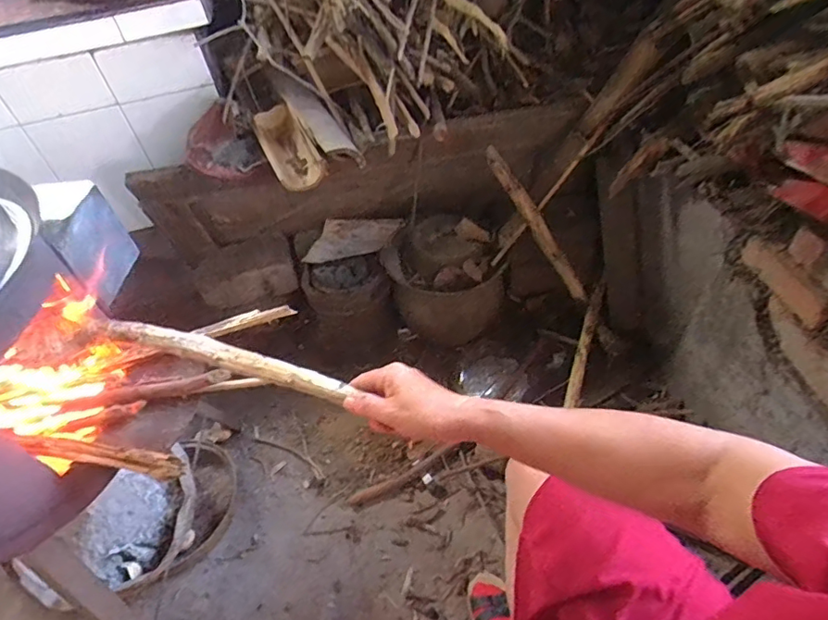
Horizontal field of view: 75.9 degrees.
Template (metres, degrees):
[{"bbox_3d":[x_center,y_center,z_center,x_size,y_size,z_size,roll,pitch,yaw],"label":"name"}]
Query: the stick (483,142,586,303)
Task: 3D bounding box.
[{"bbox_3d":[0.260,-0.159,1.087,0.042,0.415,0.030,-17,40,34],"label":"stick"}]

